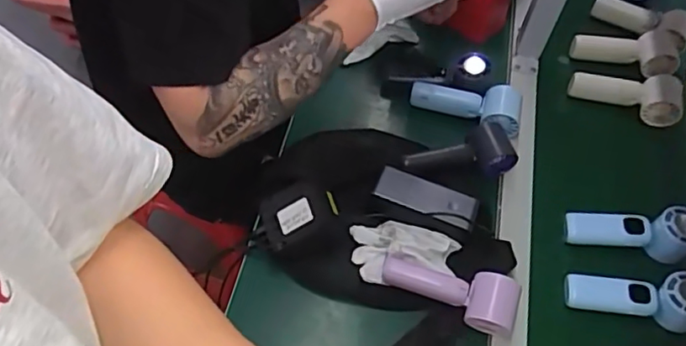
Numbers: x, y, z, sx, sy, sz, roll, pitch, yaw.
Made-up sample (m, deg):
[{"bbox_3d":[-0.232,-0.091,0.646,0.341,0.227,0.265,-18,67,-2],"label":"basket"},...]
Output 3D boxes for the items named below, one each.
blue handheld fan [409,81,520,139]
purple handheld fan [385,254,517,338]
[{"bbox_3d":[0.176,-0.095,0.817,0.161,0.052,0.068,10,58,3],"label":"blue handheld fan"},{"bbox_3d":[0.118,0.139,0.655,0.150,0.049,0.059,15,58,6],"label":"purple handheld fan"}]

